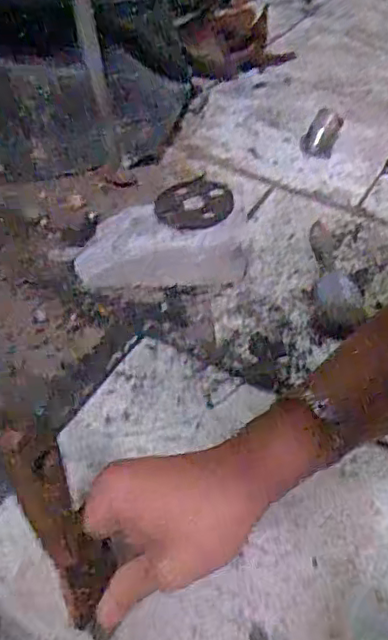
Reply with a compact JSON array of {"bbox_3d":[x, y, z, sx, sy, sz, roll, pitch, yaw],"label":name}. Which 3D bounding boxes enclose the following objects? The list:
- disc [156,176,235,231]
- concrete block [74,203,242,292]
[{"bbox_3d":[0.001,-0.117,0.614,0.073,0.015,0.076,4,45,-4],"label":"disc"},{"bbox_3d":[-0.034,-0.076,0.616,0.164,0.060,0.073,-2,46,-9],"label":"concrete block"}]

